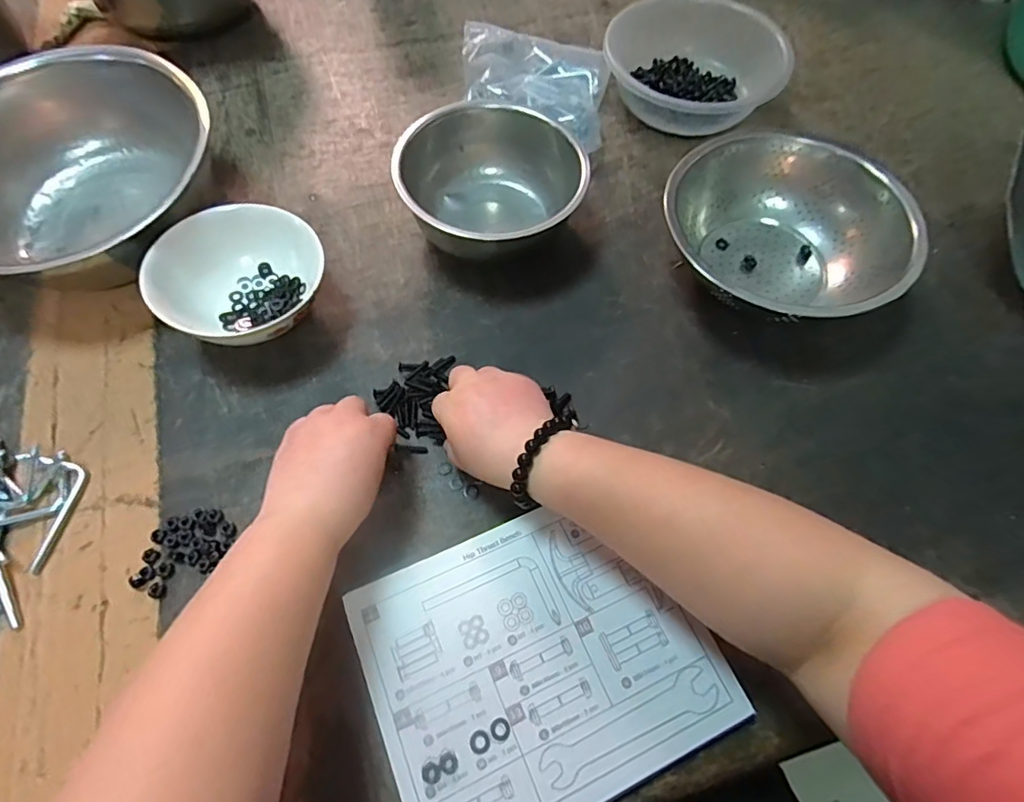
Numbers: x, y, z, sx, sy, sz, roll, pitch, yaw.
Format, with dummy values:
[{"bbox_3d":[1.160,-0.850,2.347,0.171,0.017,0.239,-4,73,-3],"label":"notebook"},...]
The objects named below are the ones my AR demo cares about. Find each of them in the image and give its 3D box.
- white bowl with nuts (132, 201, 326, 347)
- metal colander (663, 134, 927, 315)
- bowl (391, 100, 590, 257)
[{"bbox_3d":[-0.219,-0.094,0.445,0.121,0.071,0.123,0,63,-1],"label":"white bowl with nuts"},{"bbox_3d":[0.234,-0.141,0.476,0.191,0.078,0.198,0,63,-1],"label":"metal colander"},{"bbox_3d":[-0.020,-0.187,0.488,0.163,0.086,0.135,11,63,4],"label":"bowl"}]

